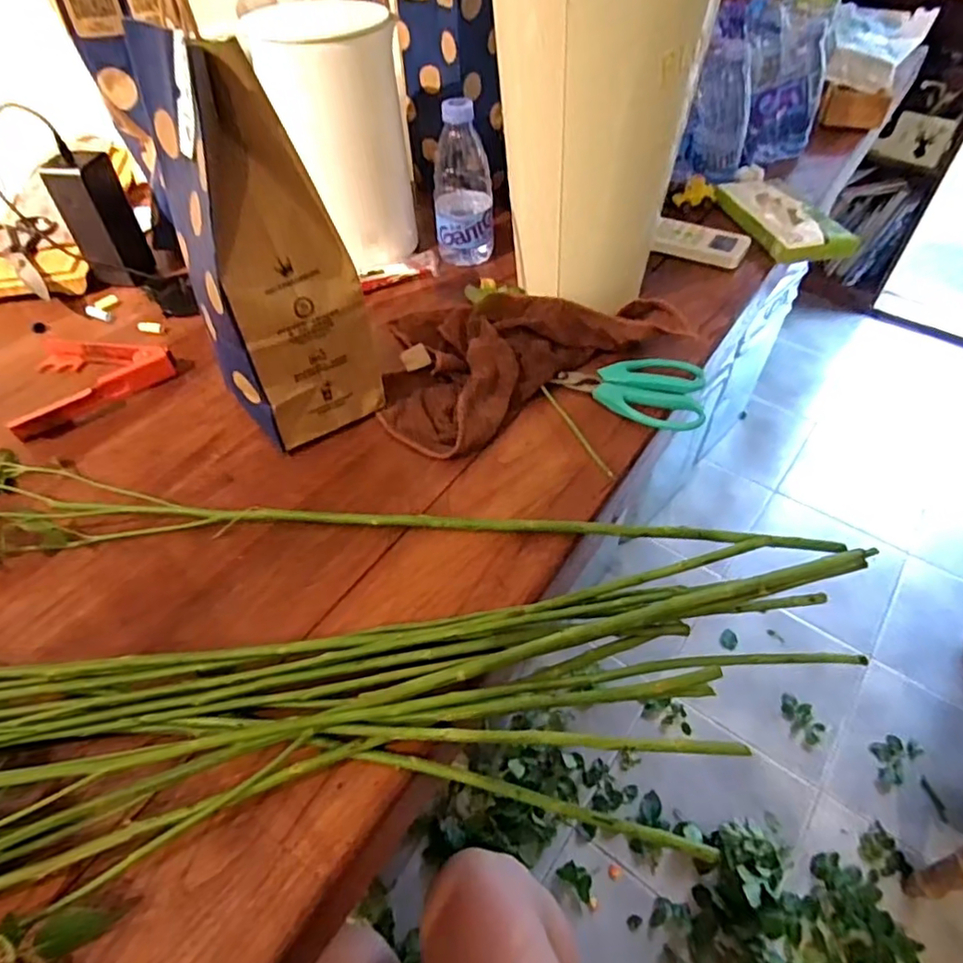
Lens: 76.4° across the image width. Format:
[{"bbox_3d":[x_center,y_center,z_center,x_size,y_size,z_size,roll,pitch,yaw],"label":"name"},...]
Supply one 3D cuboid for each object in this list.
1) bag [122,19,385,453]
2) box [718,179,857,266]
[{"bbox_3d":[-0.164,-0.161,0.455,0.111,0.260,0.118,-27,52,-20],"label":"bag"},{"bbox_3d":[0.357,-0.311,0.731,0.086,0.030,0.170,-11,50,-9],"label":"box"}]

